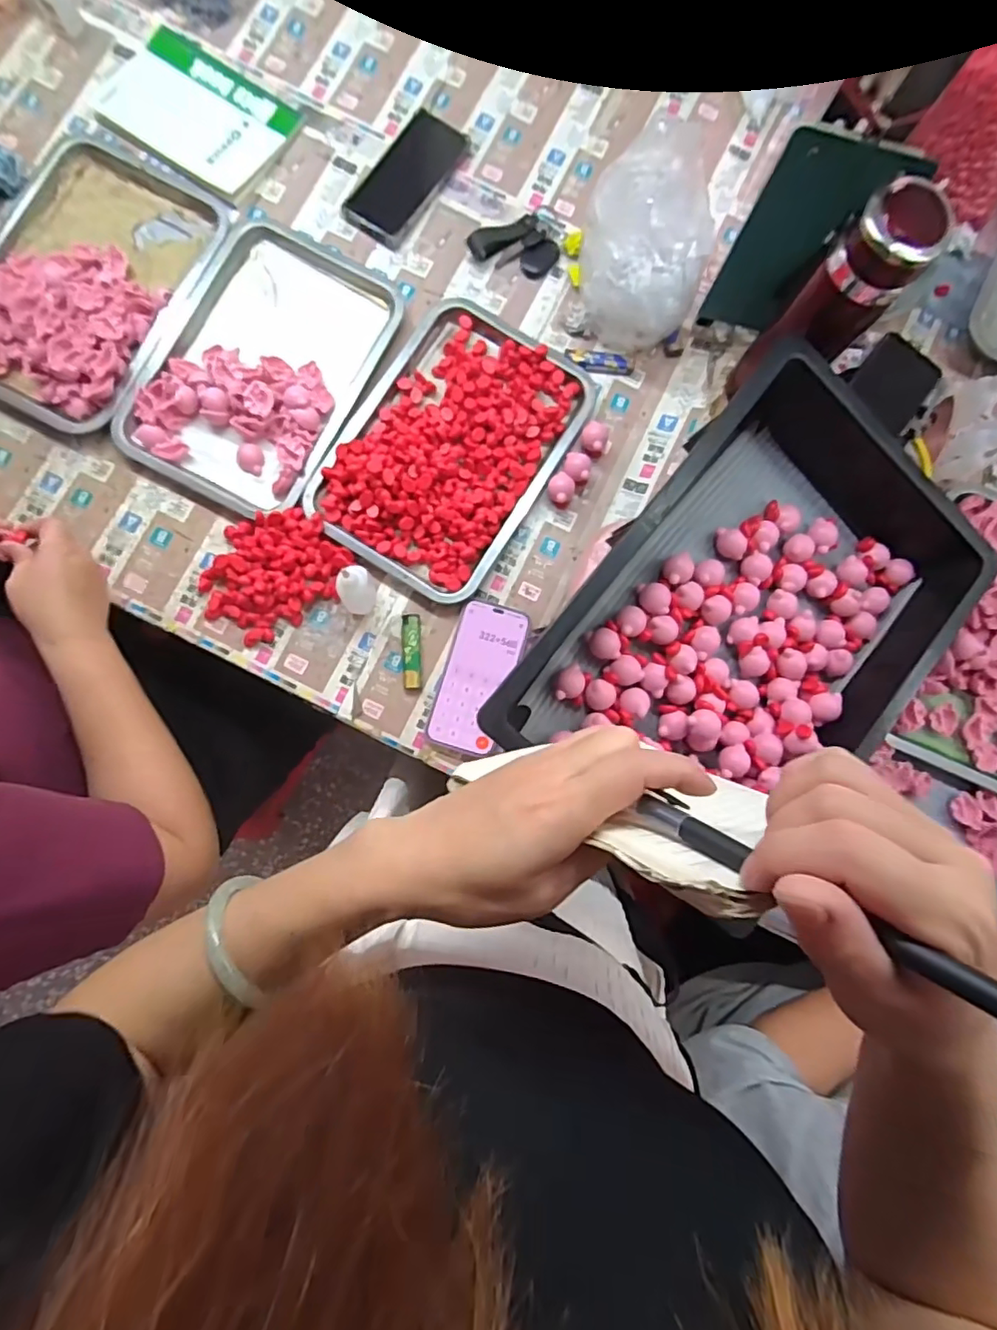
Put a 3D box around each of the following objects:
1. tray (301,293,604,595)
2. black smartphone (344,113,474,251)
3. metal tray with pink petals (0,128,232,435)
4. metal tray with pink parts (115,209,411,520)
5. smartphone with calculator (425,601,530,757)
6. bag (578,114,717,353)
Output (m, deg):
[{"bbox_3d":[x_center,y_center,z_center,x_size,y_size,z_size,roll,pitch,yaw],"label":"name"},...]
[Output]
[{"bbox_3d":[-0.049,-0.242,0.644,0.218,0.036,0.320,30,82,2],"label":"tray"},{"bbox_3d":[-0.107,-0.574,0.690,0.081,0.006,0.173,33,82,3],"label":"black smartphone"},{"bbox_3d":[-0.463,-0.435,0.643,0.234,0.041,0.326,28,82,2],"label":"metal tray with pink petals"},{"bbox_3d":[-0.260,-0.337,0.649,0.224,0.029,0.319,27,82,2],"label":"metal tray with pink parts"},{"bbox_3d":[-0.023,0.013,0.624,0.073,0.014,0.156,17,82,1],"label":"smartphone with calculator"},{"bbox_3d":[0.155,-0.444,0.632,0.124,0.124,0.157,7,82,-1],"label":"bag"}]

